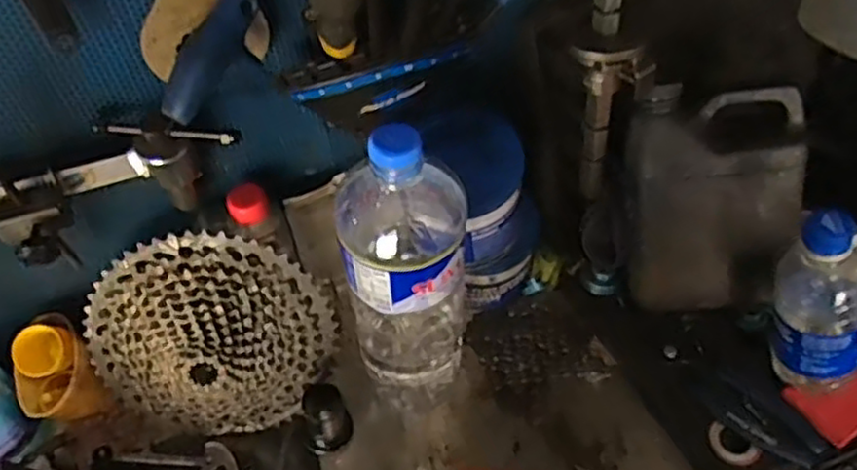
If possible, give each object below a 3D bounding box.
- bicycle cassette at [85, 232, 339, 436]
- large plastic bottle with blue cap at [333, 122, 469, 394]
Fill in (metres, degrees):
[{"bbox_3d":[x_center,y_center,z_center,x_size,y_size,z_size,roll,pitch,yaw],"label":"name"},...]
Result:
[{"bbox_3d":[-0.176,0.092,0.568,0.188,0.190,0.045,29,20,-18],"label":"bicycle cassette"},{"bbox_3d":[-0.016,0.035,0.535,0.081,0.308,0.077,-9,56,-4],"label":"large plastic bottle with blue cap"}]

